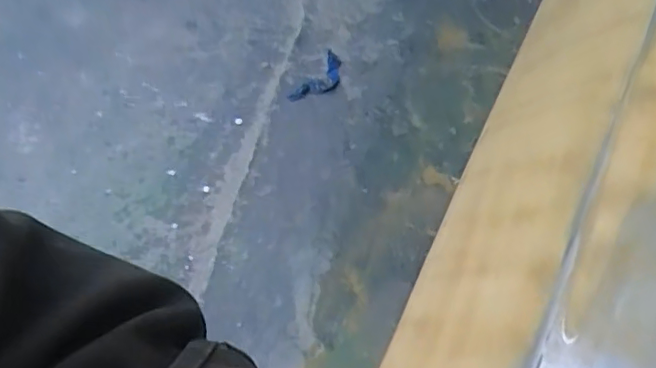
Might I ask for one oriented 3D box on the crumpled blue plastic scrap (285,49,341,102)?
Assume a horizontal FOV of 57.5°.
[{"bbox_3d":[-0.017,-0.253,1.472,0.082,0.024,0.173,36,75,15],"label":"crumpled blue plastic scrap"}]

